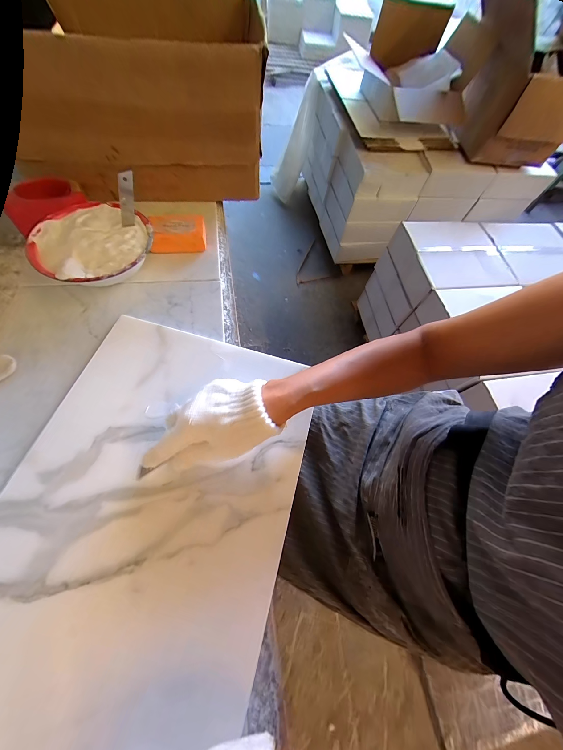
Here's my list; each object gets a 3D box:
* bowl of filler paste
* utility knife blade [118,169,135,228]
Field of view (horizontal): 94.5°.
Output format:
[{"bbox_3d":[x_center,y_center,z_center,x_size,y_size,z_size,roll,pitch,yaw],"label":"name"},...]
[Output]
[{"bbox_3d":[-0.286,-0.196,0.415,0.171,0.055,0.163,3,67,-6],"label":"bowl of filler paste"},{"bbox_3d":[-0.229,-0.259,0.385,0.019,0.082,0.005,7,62,-25],"label":"utility knife blade"}]

